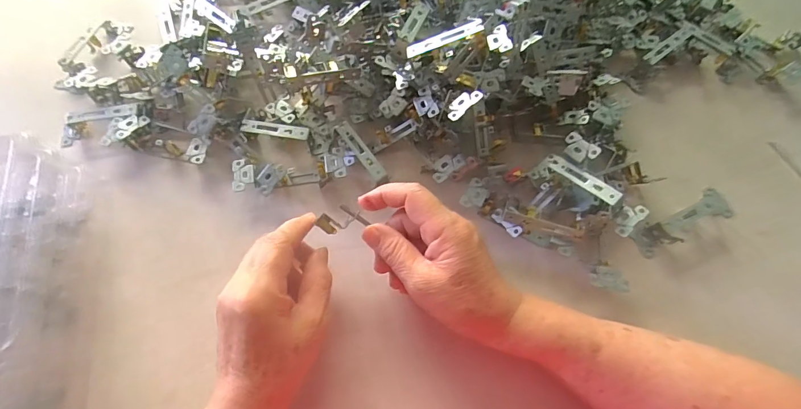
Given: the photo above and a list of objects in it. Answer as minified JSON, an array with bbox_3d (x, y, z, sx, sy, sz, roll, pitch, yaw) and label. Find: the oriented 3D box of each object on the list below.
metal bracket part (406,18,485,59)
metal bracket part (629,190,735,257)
[{"bbox_3d":[0.037,-0.143,0.358,0.067,0.006,0.011,-17,67,15],"label":"metal bracket part"},{"bbox_3d":[0.270,0.013,0.392,0.105,0.022,0.032,-24,69,-9],"label":"metal bracket part"}]

